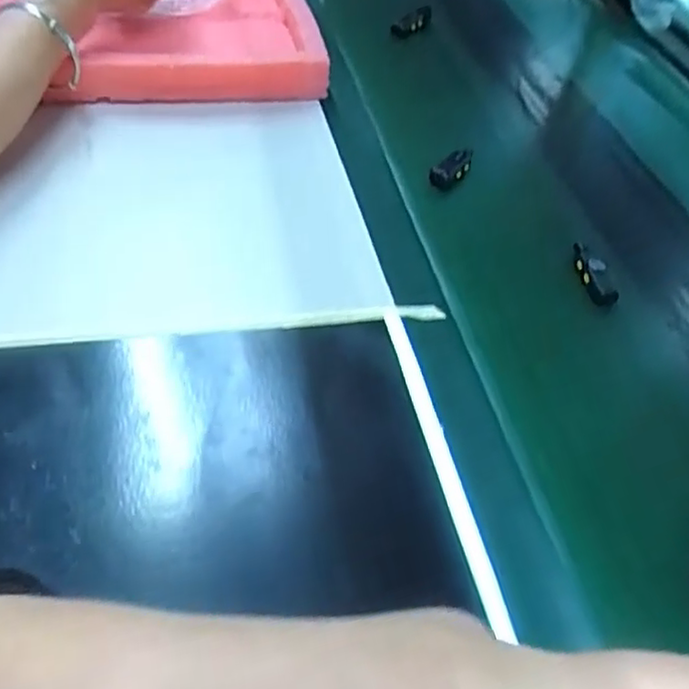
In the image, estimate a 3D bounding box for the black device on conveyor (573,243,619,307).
[{"bbox_3d":[0.175,-0.049,0.471,0.018,0.013,0.060,7,45,-5],"label":"black device on conveyor"}]

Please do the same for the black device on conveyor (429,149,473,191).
[{"bbox_3d":[0.087,-0.141,0.537,0.017,0.016,0.046,34,49,20],"label":"black device on conveyor"}]

